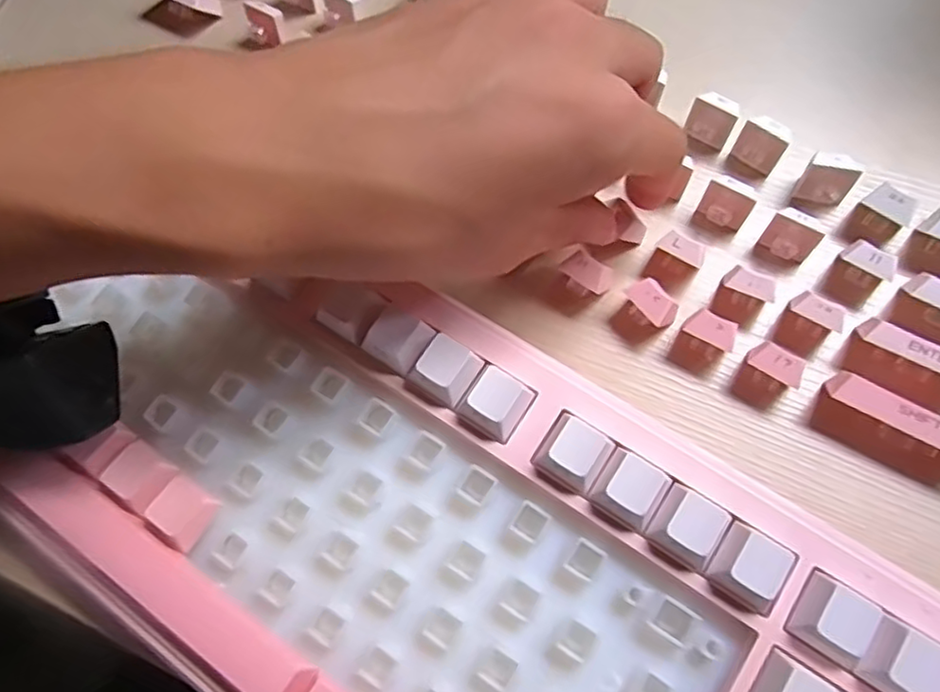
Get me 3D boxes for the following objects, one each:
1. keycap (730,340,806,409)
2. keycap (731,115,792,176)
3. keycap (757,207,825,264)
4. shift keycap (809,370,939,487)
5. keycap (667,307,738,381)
[{"bbox_3d":[0.102,0.011,0.222,0.018,0.015,0.016,36,74,14],"label":"keycap"},{"bbox_3d":[0.112,-0.077,0.251,0.018,0.017,0.014,31,73,12],"label":"keycap"},{"bbox_3d":[0.117,-0.040,0.234,0.018,0.009,0.014,34,71,14],"label":"keycap"},{"bbox_3d":[0.139,0.028,0.210,0.050,0.018,0.015,27,72,11],"label":"shift keycap"},{"bbox_3d":[0.081,-0.001,0.226,0.017,0.018,0.014,29,72,12],"label":"keycap"}]

